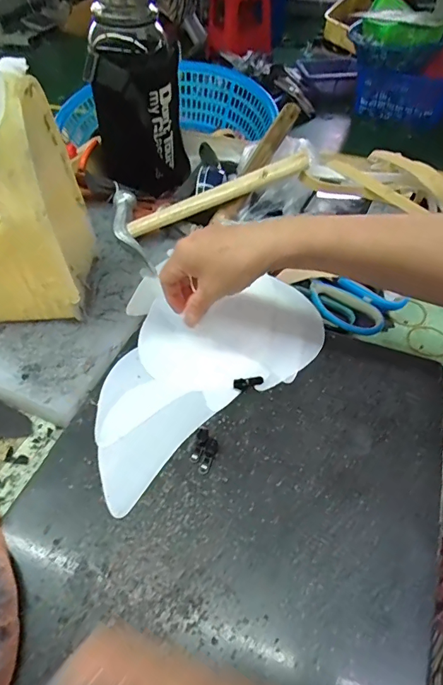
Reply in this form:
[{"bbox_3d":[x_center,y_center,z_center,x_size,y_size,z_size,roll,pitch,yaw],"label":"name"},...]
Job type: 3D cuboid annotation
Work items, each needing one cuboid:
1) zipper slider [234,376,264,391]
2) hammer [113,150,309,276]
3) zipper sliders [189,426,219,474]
[{"bbox_3d":[0.025,0.037,0.400,0.029,0.006,0.010,-17,52,-14],"label":"zipper slider"},{"bbox_3d":[-0.013,-0.165,0.507,0.236,0.024,0.137,-18,50,7],"label":"hammer"},{"bbox_3d":[-0.013,0.088,0.359,0.019,0.006,0.039,13,51,10],"label":"zipper sliders"}]

